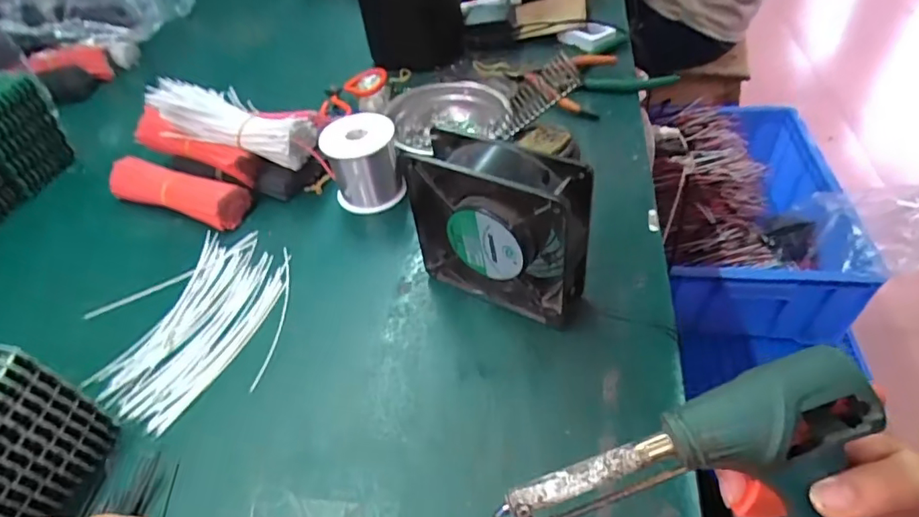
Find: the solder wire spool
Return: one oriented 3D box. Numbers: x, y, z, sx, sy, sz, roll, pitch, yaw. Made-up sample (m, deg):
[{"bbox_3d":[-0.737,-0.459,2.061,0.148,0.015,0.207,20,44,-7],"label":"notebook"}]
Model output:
[{"bbox_3d":[-0.088,-0.087,0.494,0.063,0.071,0.063,-4,44,4],"label":"solder wire spool"}]

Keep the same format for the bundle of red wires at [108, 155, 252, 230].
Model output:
[{"bbox_3d":[-0.275,-0.066,0.520,0.156,0.034,0.040,13,48,21],"label":"bundle of red wires"}]

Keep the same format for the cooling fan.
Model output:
[{"bbox_3d":[0.028,-0.021,0.374,0.121,0.123,0.044,21,51,27],"label":"cooling fan"}]

